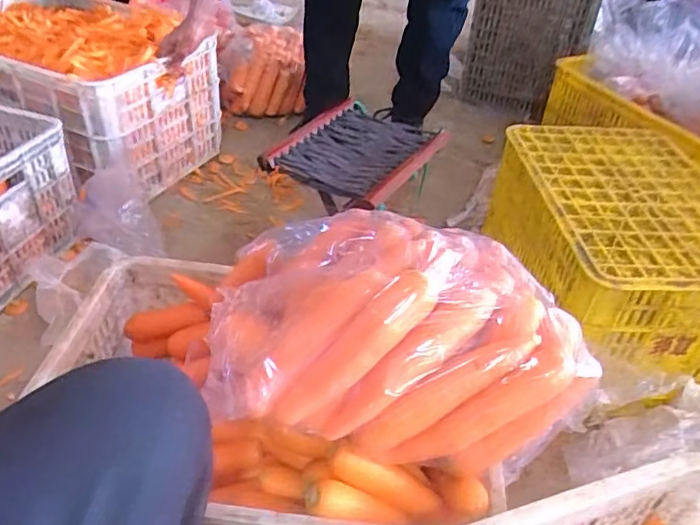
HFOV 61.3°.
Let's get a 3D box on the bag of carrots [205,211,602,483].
[{"bbox_3d":[0.050,0.048,0.649,0.365,0.163,0.284,4,40,0],"label":"bag of carrots"}]

